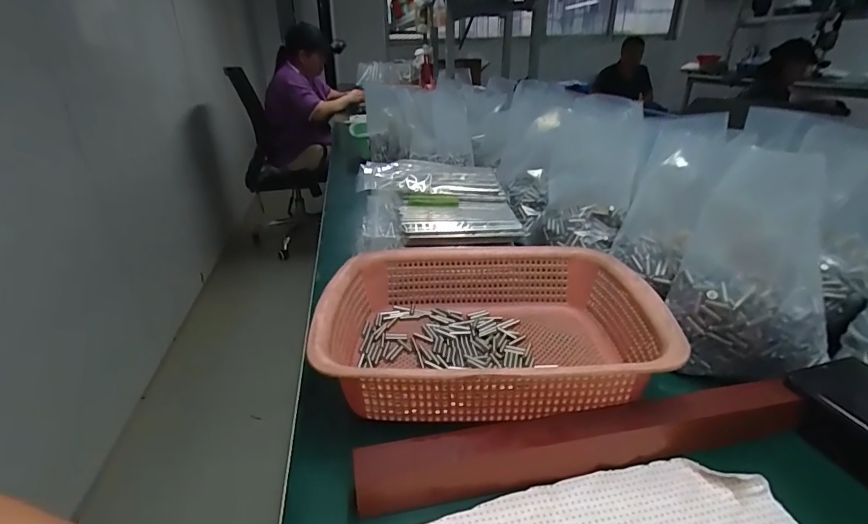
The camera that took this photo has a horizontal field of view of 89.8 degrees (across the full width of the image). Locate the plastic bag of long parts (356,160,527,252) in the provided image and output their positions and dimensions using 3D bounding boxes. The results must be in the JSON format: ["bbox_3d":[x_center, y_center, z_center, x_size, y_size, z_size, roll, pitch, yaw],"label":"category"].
[{"bbox_3d":[0.001,-0.087,0.580,0.196,0.054,0.175,-3,26,-3],"label":"plastic bag of long parts"}]

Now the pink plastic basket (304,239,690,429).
[{"bbox_3d":[0.047,0.060,0.425,0.295,0.082,0.226,-1,26,0],"label":"pink plastic basket"}]

